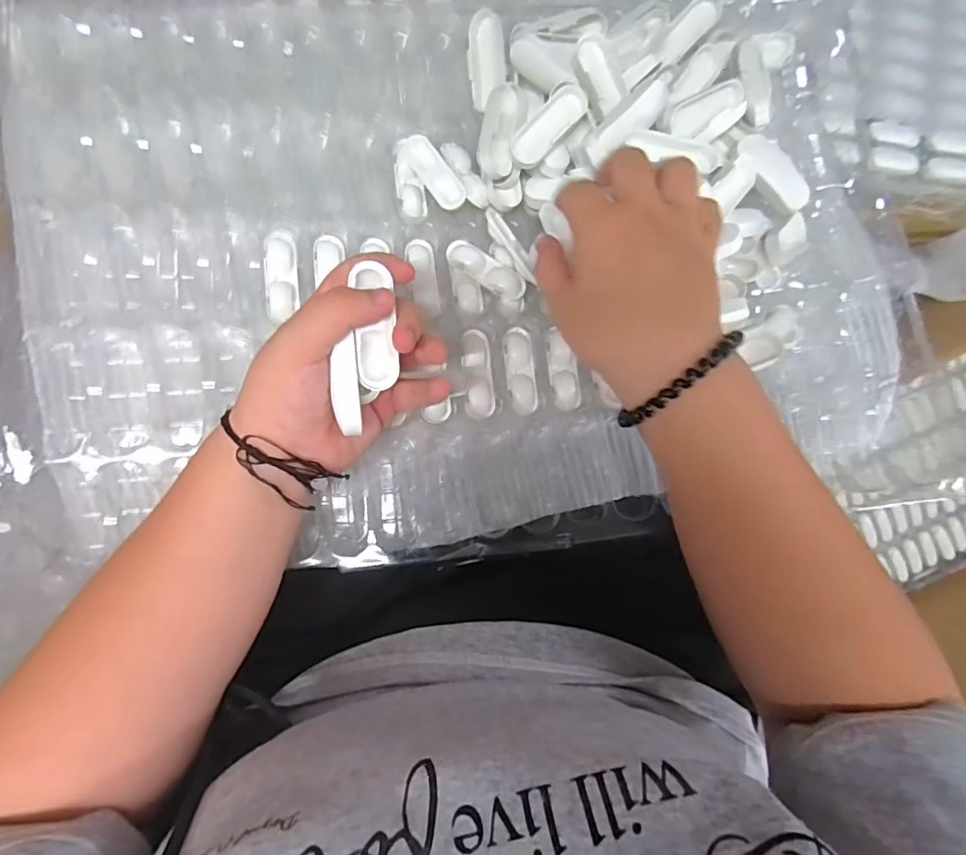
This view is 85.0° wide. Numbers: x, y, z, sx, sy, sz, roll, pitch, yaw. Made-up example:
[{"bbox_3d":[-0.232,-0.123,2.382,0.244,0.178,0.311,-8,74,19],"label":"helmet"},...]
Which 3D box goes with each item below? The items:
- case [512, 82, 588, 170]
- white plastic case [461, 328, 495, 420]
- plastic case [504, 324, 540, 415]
[{"bbox_3d":[0.044,-0.207,0.361,0.026,0.007,0.063,43,87,-6],"label":"case"},{"bbox_3d":[-0.003,-0.037,0.367,0.020,0.009,0.061,-4,92,-6],"label":"white plastic case"},{"bbox_3d":[0.027,-0.040,0.372,0.021,0.012,0.061,-6,93,-6],"label":"plastic case"}]

